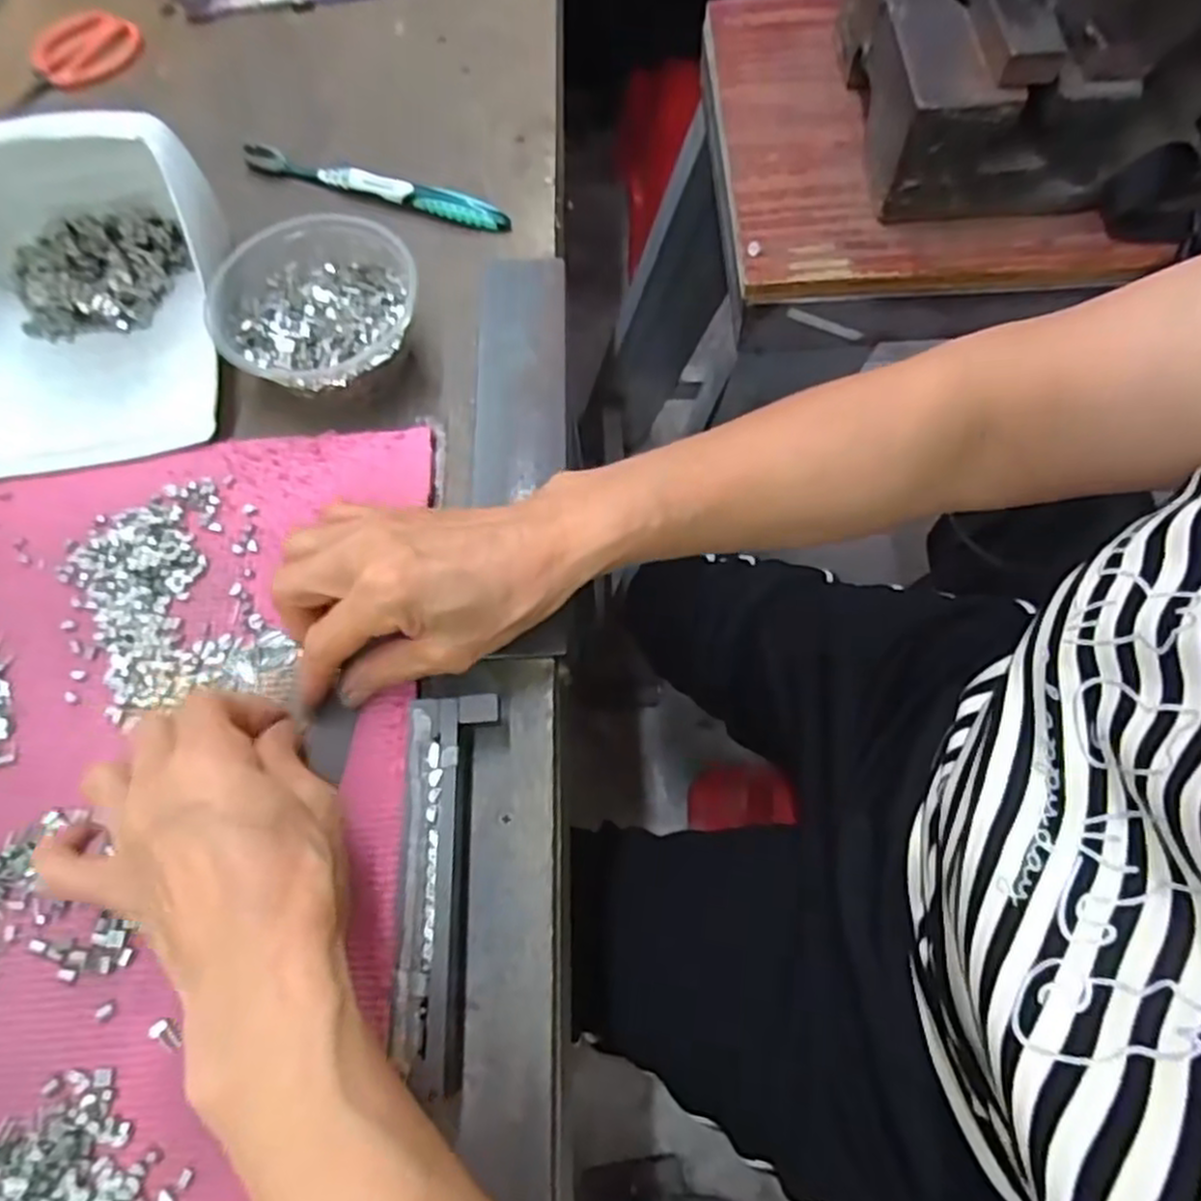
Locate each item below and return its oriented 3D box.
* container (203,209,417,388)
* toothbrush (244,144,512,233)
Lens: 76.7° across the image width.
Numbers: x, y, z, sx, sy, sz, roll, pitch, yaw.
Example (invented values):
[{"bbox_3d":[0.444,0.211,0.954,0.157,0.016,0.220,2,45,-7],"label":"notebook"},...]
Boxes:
[{"bbox_3d":[-0.151,-0.156,0.414,0.106,0.048,0.107,-17,67,-4],"label":"container"},{"bbox_3d":[-0.144,-0.263,0.480,0.183,0.015,0.012,18,69,11],"label":"toothbrush"}]

